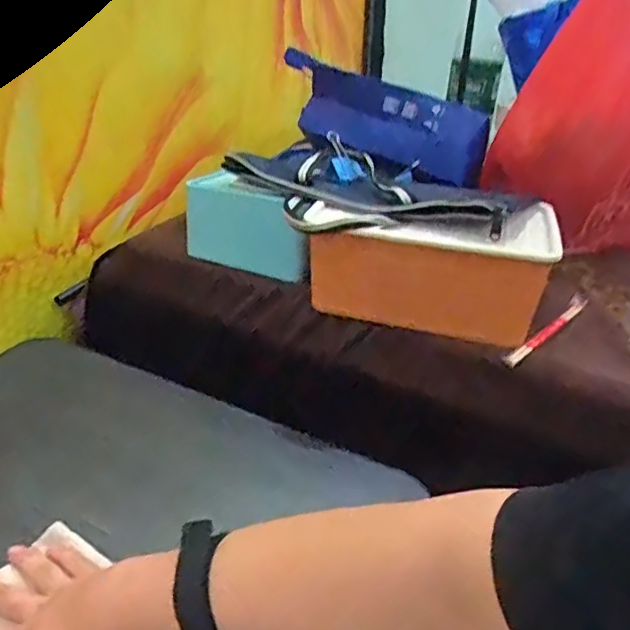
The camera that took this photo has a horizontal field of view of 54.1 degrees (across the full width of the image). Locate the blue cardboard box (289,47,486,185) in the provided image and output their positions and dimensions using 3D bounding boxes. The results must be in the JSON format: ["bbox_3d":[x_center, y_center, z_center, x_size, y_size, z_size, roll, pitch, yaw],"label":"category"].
[{"bbox_3d":[0.092,-0.297,0.939,0.328,0.118,0.059,29,37,24],"label":"blue cardboard box"}]

